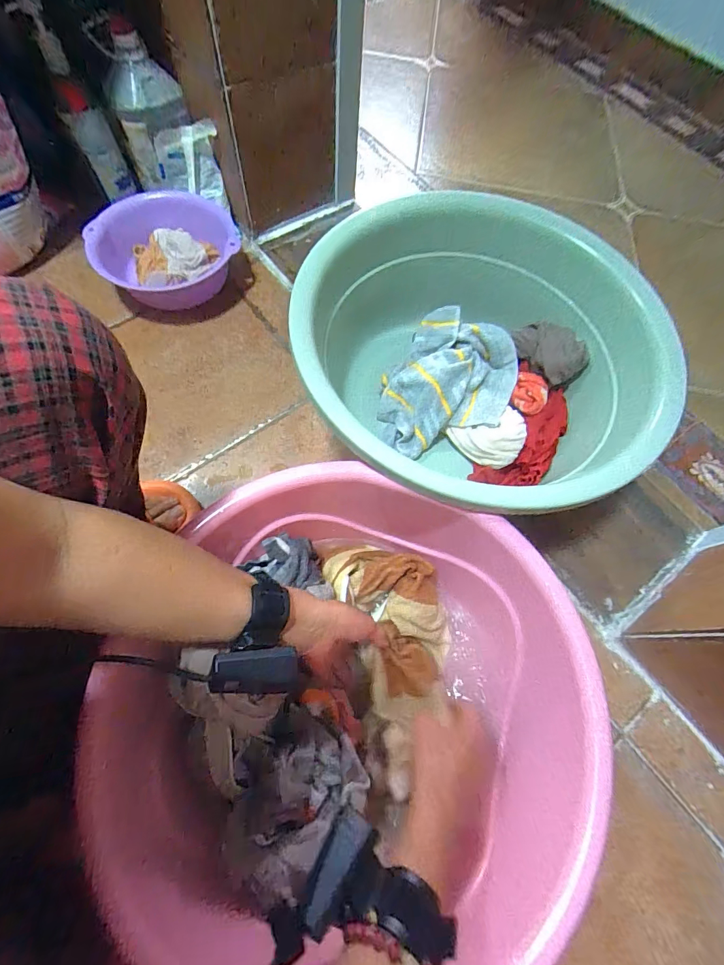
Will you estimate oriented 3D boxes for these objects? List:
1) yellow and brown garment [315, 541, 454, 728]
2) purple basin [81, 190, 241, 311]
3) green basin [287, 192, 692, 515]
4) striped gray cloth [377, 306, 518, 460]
[{"bbox_3d":[0.040,0.163,0.504,0.122,0.052,0.208,-21,71,-11],"label":"yellow and brown garment"},{"bbox_3d":[-0.356,-0.428,0.730,0.243,0.090,0.243,1,68,-3],"label":"purple basin"},{"bbox_3d":[0.152,-0.160,0.587,0.463,0.208,0.476,-23,71,-11],"label":"green basin"},{"bbox_3d":[0.133,-0.151,0.626,0.185,0.091,0.230,24,69,7],"label":"striped gray cloth"}]

